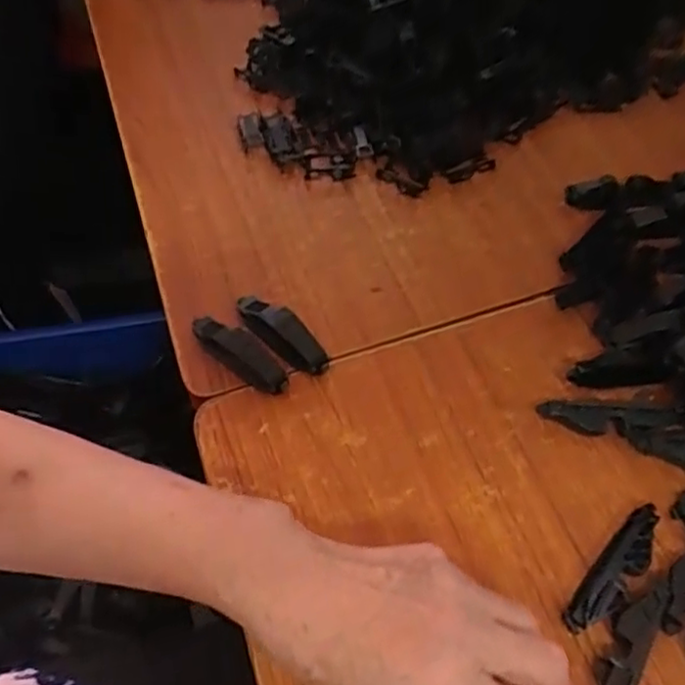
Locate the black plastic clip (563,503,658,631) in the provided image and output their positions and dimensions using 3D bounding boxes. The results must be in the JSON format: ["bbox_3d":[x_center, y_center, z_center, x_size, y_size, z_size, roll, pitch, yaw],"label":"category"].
[{"bbox_3d":[0.143,0.119,0.352,0.076,0.017,0.021,-41,63,-21],"label":"black plastic clip"}]

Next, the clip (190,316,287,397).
[{"bbox_3d":[-0.067,0.006,0.434,0.080,0.025,0.018,36,66,24],"label":"clip"}]

